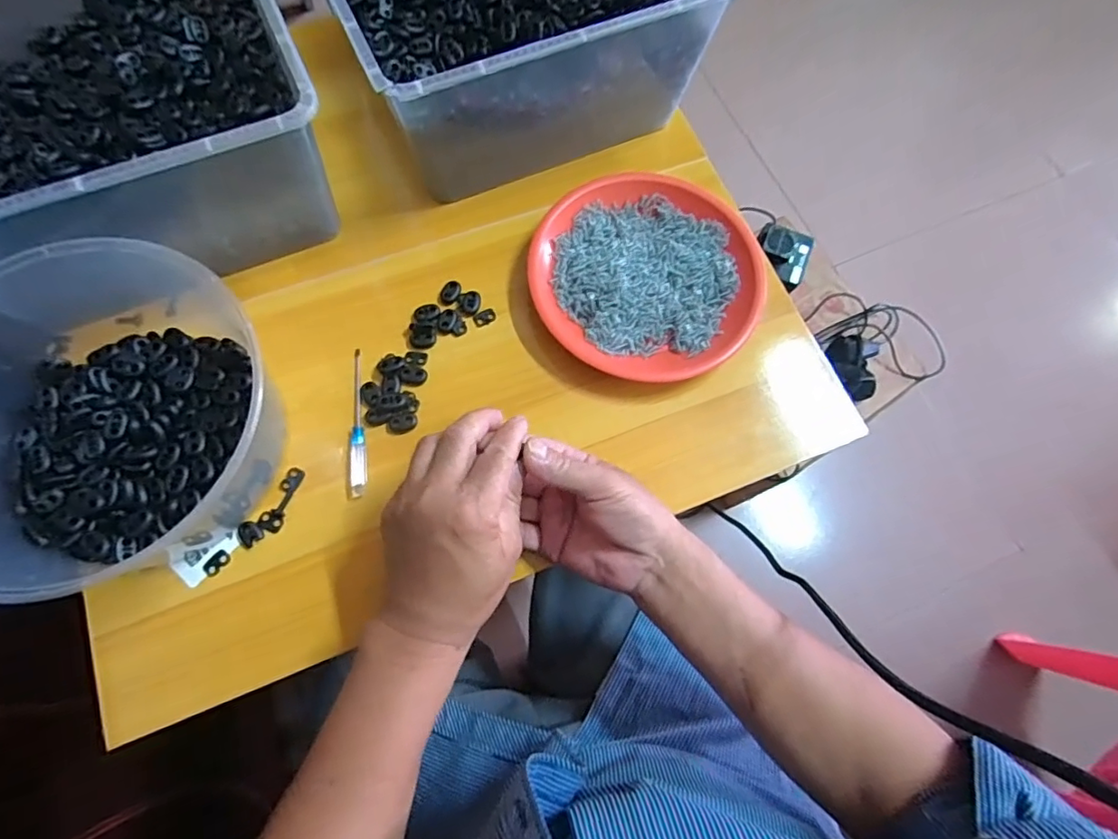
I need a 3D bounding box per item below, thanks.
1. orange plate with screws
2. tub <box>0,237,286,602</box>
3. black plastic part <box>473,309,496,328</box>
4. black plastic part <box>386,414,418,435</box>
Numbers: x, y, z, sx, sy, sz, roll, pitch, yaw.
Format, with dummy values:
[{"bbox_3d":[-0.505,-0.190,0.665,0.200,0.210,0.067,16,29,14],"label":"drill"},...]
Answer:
[{"bbox_3d":[0.075,-0.124,0.479,0.192,0.031,0.179,1,72,-2],"label":"orange plate with screws"},{"bbox_3d":[-0.312,-0.003,0.382,0.225,0.094,0.234,1,72,-2],"label":"tub"},{"bbox_3d":[-0.063,-0.087,0.476,0.019,0.004,0.012,-25,75,-10],"label":"black plastic part"},{"bbox_3d":[-0.123,0.004,0.439,0.024,0.008,0.014,-11,73,-6],"label":"black plastic part"}]

